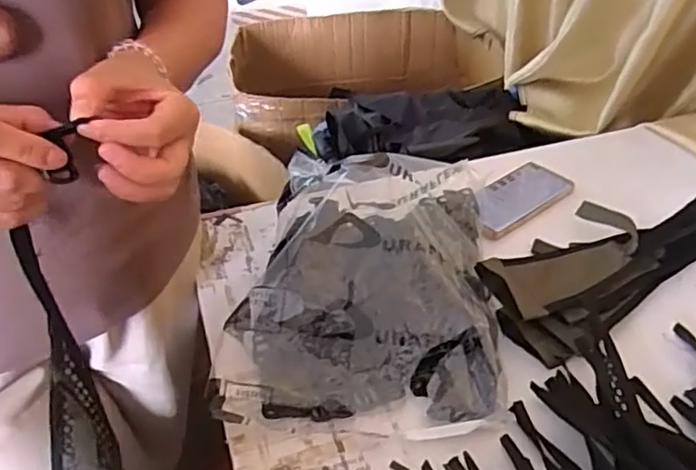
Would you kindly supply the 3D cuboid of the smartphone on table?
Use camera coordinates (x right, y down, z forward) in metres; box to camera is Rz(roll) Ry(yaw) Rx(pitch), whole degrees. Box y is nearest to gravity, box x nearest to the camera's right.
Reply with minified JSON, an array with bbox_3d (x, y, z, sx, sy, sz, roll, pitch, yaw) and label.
[{"bbox_3d":[0.216,-0.051,0.799,0.166,0.014,0.075,-28,51,-29],"label":"smartphone on table"}]

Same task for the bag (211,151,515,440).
[{"bbox_3d":[0.019,0.036,0.635,0.255,0.117,0.312,2,39,3],"label":"bag"}]

